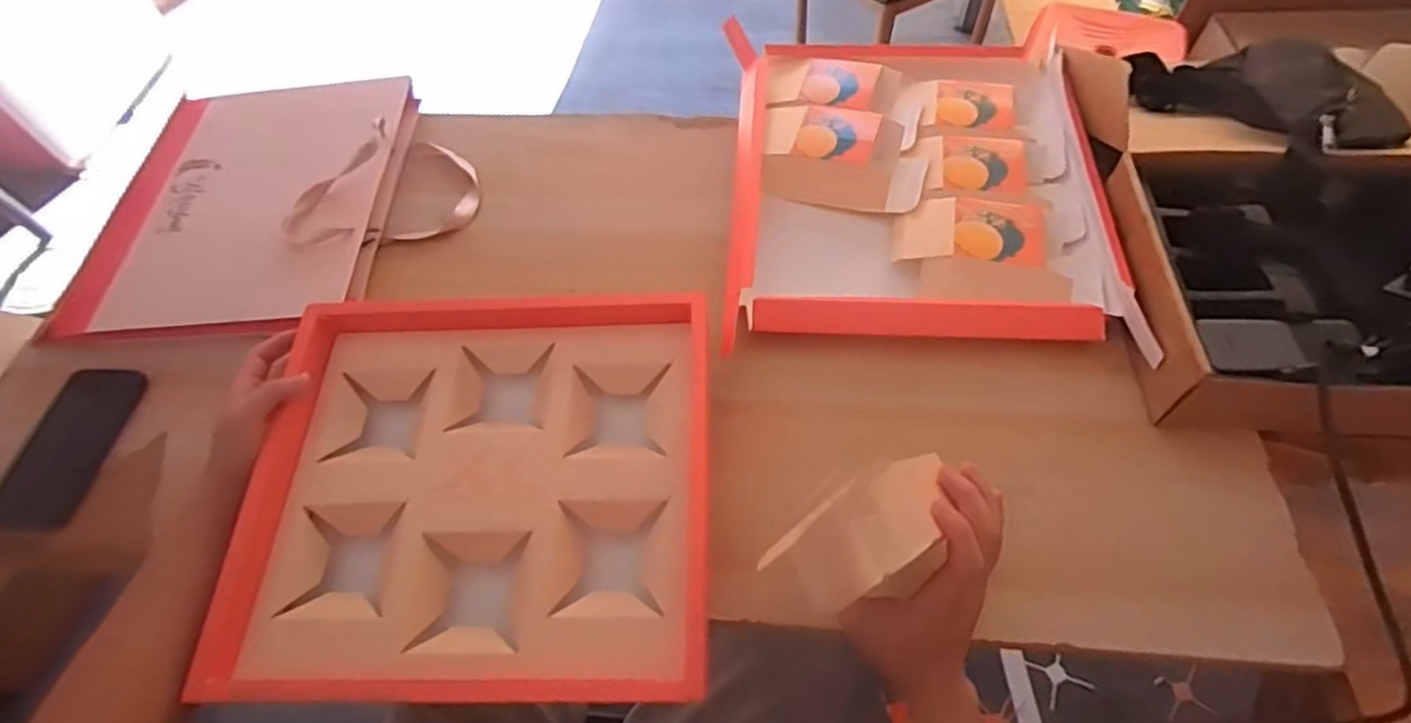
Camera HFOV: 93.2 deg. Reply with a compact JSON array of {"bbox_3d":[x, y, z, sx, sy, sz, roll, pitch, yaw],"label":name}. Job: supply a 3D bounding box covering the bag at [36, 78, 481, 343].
[{"bbox_3d":[-0.481,-0.196,0.789,0.403,0.060,0.401,-1,58,3],"label":"bag"}]

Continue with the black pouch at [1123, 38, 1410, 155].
[{"bbox_3d":[0.633,-0.307,0.758,0.143,0.080,0.285,-8,32,-1],"label":"black pouch"}]

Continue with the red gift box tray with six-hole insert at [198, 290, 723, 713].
[{"bbox_3d":[-0.174,0.085,0.535,0.352,0.060,0.344,-2,58,3],"label":"red gift box tray with six-hole insert"}]

